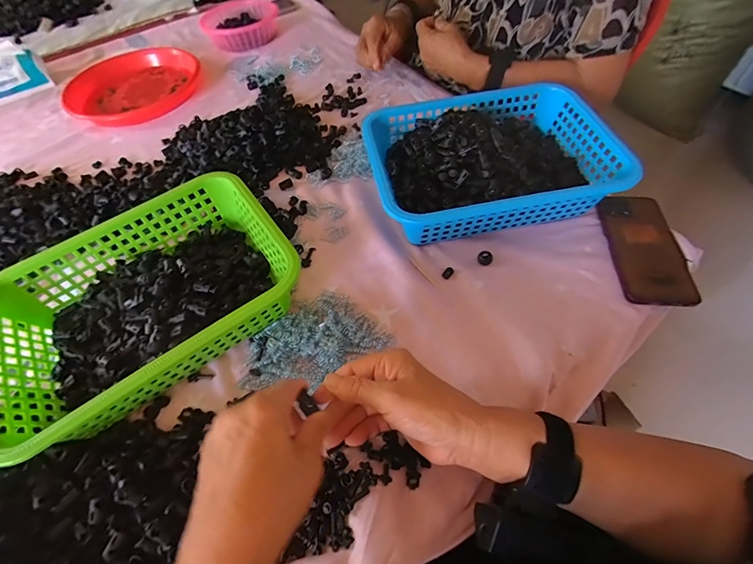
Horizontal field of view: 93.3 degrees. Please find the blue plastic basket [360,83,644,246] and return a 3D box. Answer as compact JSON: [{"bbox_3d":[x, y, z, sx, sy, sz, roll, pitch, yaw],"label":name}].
[{"bbox_3d":[0.142,-0.159,0.478,0.294,0.085,0.205,-10,58,-3],"label":"blue plastic basket"}]

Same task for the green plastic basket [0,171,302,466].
[{"bbox_3d":[-0.244,0.020,0.391,0.295,0.083,0.207,-33,62,-16],"label":"green plastic basket"}]

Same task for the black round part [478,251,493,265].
[{"bbox_3d":[0.135,-0.030,0.441,0.018,0.006,0.018,-1,58,2],"label":"black round part"}]

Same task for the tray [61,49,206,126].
[{"bbox_3d":[-0.501,-0.396,0.705,0.248,0.032,0.218,21,61,16],"label":"tray"}]

